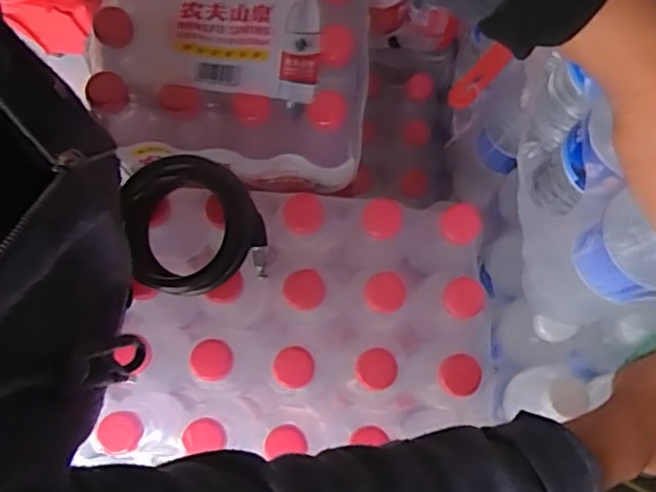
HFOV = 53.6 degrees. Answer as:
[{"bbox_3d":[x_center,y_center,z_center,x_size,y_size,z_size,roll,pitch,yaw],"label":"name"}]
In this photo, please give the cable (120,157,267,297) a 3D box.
[{"bbox_3d":[-0.100,-0.016,0.486,0.101,0.032,0.101,2,84,-20],"label":"cable"}]

